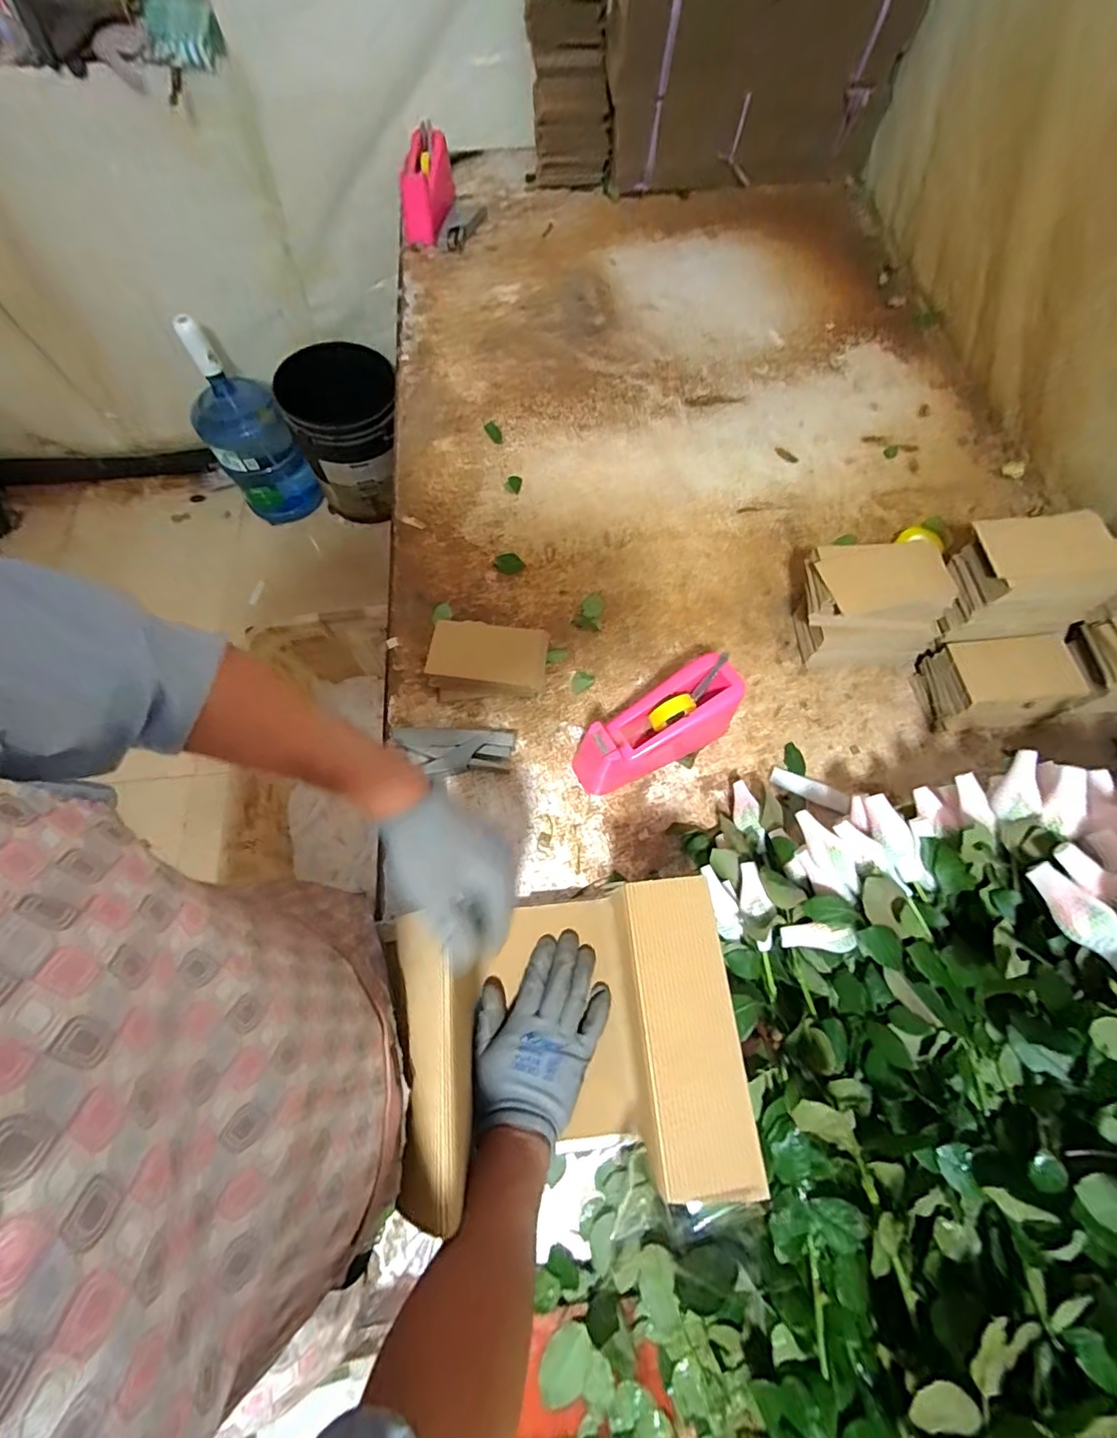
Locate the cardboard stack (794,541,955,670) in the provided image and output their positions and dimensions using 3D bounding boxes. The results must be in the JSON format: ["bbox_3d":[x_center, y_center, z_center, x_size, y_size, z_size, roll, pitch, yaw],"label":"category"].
[{"bbox_3d":[0.379,-0.137,0.663,0.162,0.145,0.105,-5,68,-2],"label":"cardboard stack"}]

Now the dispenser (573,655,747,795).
[{"bbox_3d":[0.114,0.013,0.625,0.199,0.102,0.079,-27,71,-10],"label":"dispenser"}]

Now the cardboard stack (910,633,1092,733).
[{"bbox_3d":[0.542,-0.044,0.652,0.150,0.090,0.094,-4,68,-2],"label":"cardboard stack"}]

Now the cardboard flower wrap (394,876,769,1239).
[{"bbox_3d":[0.003,0.269,0.461,0.245,0.164,0.206,-8,68,-3],"label":"cardboard flower wrap"}]

